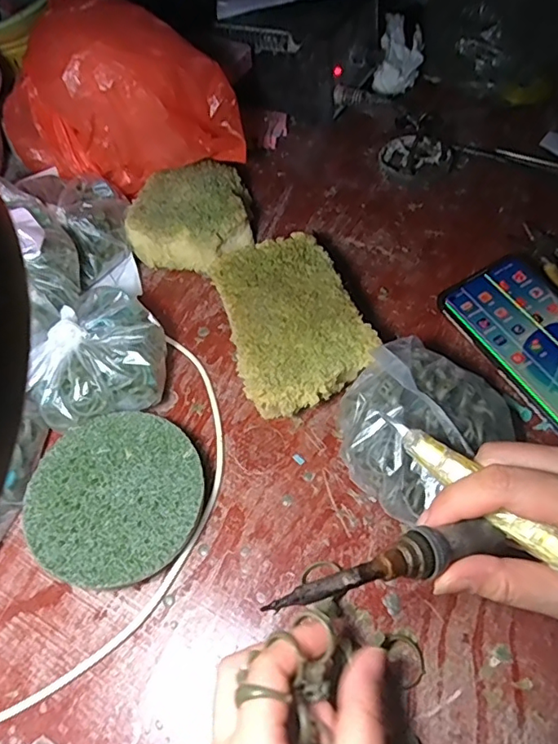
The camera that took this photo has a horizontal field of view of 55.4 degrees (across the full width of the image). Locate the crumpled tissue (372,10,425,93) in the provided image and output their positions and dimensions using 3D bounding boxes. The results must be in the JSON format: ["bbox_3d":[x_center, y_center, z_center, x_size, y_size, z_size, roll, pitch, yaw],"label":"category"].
[{"bbox_3d":[0.135,-0.349,0.591,0.047,0.050,0.085,11,58,11],"label":"crumpled tissue"}]

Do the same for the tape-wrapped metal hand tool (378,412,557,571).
[{"bbox_3d":[0.105,0.064,0.256,0.015,0.010,0.138,-38,58,-20],"label":"tape-wrapped metal hand tool"}]

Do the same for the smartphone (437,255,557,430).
[{"bbox_3d":[0.196,-0.021,0.385,0.083,0.010,0.158,-29,59,-6],"label":"smartphone"}]

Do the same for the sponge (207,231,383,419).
[{"bbox_3d":[0.007,-0.035,0.397,0.093,0.044,0.138,-19,57,-9],"label":"sponge"}]

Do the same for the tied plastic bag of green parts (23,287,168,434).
[{"bbox_3d":[-0.130,-0.008,0.376,0.099,0.062,0.093,-17,57,-8],"label":"tied plastic bag of green parts"}]

